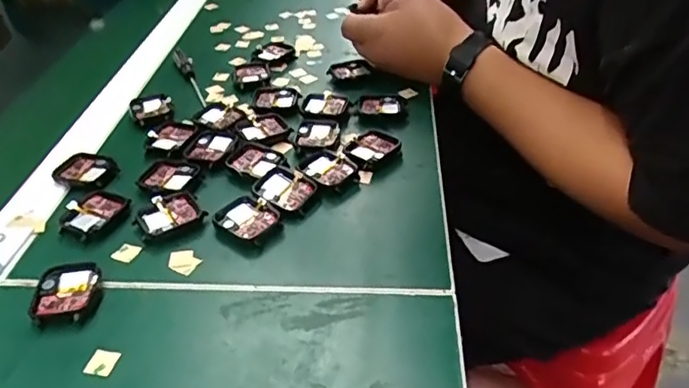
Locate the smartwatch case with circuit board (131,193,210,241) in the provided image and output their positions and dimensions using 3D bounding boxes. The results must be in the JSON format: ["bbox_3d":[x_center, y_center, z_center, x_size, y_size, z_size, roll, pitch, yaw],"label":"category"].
[{"bbox_3d":[-0.130,0.013,0.417,0.045,0.008,0.036,-26,45,-26],"label":"smartwatch case with circuit board"}]

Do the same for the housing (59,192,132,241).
[{"bbox_3d":[-0.188,0.014,0.421,0.037,0.006,0.047,19,44,23],"label":"housing"}]

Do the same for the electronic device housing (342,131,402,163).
[{"bbox_3d":[0.022,-0.040,0.476,0.036,0.008,0.045,26,47,29],"label":"electronic device housing"}]

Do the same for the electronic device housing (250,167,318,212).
[{"bbox_3d":[-0.048,-0.005,0.432,0.046,0.008,0.038,20,44,24],"label":"electronic device housing"}]

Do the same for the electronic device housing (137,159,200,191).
[{"bbox_3d":[-0.141,-0.015,0.454,0.041,0.004,0.041,12,41,16],"label":"electronic device housing"}]

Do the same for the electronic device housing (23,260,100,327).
[{"bbox_3d":[-0.179,0.063,0.360,0.041,0.009,0.047,-4,40,-3],"label":"electronic device housing"}]

